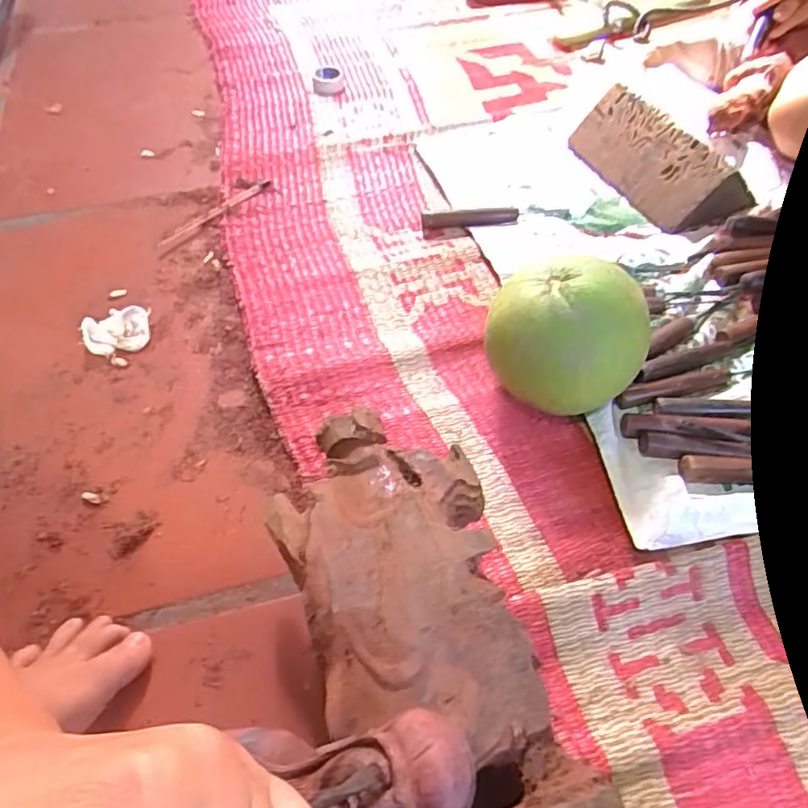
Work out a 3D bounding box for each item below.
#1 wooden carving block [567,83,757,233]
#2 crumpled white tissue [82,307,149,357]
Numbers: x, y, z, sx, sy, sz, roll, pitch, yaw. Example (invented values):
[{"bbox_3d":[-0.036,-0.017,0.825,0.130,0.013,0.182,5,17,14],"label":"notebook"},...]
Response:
[{"bbox_3d":[0.294,-0.292,0.707,0.096,0.060,0.216,-29,61,-17],"label":"wooden carving block"},{"bbox_3d":[-0.289,-0.079,0.601,0.059,0.023,0.057,-14,57,-8],"label":"crumpled white tissue"}]

